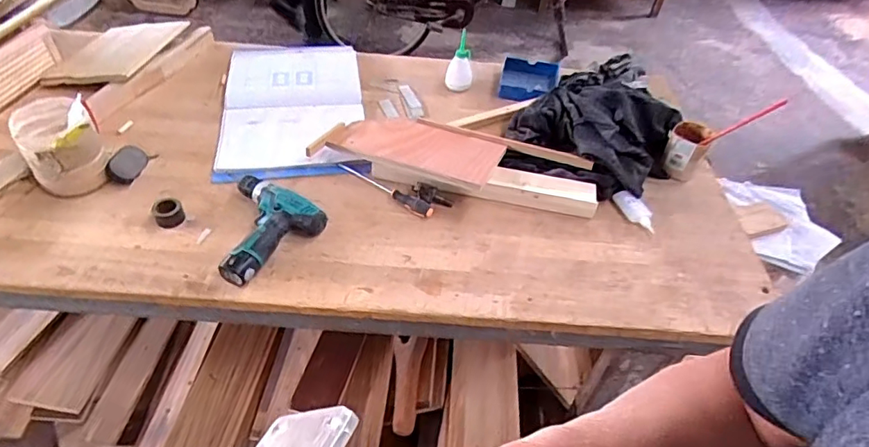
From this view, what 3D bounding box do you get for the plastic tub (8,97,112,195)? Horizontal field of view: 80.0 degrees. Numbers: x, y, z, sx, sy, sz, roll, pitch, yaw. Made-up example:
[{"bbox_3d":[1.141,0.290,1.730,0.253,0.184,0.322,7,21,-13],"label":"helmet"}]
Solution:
[{"bbox_3d":[-0.649,-0.129,0.907,0.115,0.137,0.121,2,45,-2],"label":"plastic tub"}]

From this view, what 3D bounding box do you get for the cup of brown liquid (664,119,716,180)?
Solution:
[{"bbox_3d":[0.513,-0.152,1.059,0.074,0.087,0.080,2,45,-2],"label":"cup of brown liquid"}]

